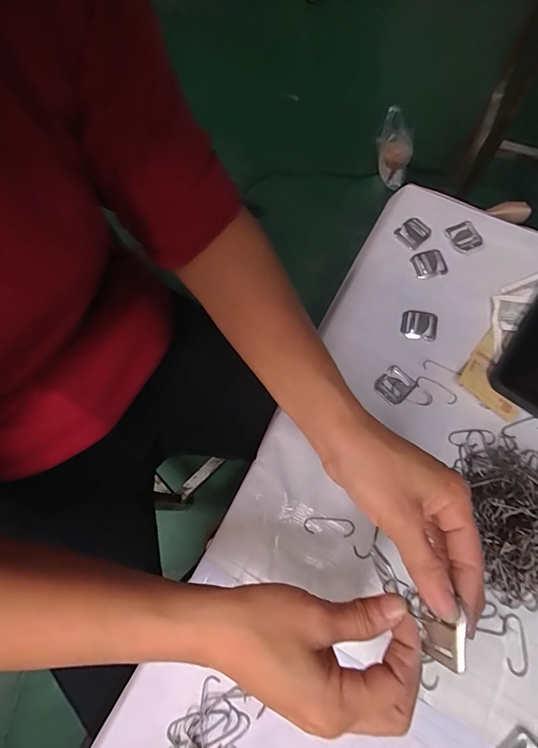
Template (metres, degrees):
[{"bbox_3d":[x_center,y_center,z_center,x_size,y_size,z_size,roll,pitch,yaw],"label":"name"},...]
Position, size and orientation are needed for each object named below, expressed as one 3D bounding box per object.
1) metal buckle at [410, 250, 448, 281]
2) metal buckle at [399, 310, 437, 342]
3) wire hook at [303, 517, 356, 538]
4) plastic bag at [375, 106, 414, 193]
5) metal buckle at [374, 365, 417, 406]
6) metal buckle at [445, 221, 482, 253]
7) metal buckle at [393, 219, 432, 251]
[{"bbox_3d":[0.165,-0.113,0.397,0.032,0.005,0.029,-17,73,-3],"label":"metal buckle"},{"bbox_3d":[0.148,-0.048,0.382,0.035,0.004,0.030,9,74,5],"label":"metal buckle"},{"bbox_3d":[0.052,0.133,0.334,0.044,0.004,0.015,5,74,4],"label":"wire hook"},{"bbox_3d":[0.397,-0.725,1.246,0.098,0.249,0.077,-20,44,-4],"label":"plastic bag"},{"bbox_3d":[0.120,0.011,0.365,0.030,0.004,0.033,41,79,13],"label":"metal buckle"},{"bbox_3d":[0.206,-0.145,0.406,0.028,0.005,0.032,-30,74,-7],"label":"metal buckle"},{"bbox_3d":[0.154,-0.150,0.409,0.032,0.005,0.029,-36,75,-8],"label":"metal buckle"}]

